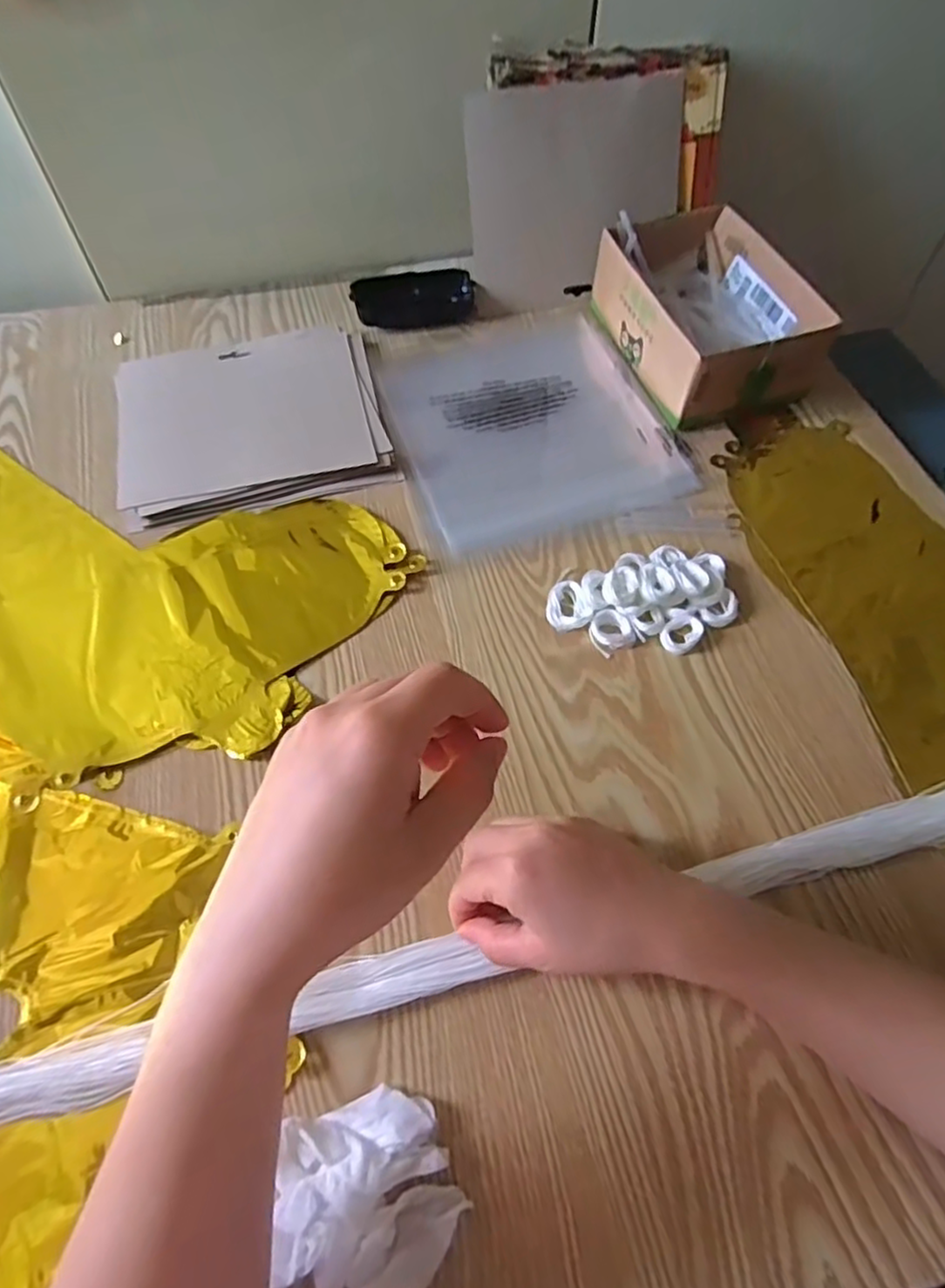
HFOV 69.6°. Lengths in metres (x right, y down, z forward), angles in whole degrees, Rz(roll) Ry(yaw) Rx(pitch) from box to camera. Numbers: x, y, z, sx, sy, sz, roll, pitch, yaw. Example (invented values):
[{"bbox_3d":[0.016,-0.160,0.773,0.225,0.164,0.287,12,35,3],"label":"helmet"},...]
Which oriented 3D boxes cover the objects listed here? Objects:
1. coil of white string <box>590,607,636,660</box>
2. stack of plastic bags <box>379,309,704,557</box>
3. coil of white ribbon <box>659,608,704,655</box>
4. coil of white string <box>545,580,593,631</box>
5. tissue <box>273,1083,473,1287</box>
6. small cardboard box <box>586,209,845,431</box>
[{"bbox_3d":[0.092,-0.009,0.450,0.028,0.009,0.029,0,59,0],"label":"coil of white string"},{"bbox_3d":[0.044,-0.191,0.566,0.216,0.009,0.242,-17,61,-11],"label":"stack of plastic bags"},{"bbox_3d":[0.139,-0.007,0.450,0.025,0.007,0.032,23,61,13],"label":"coil of white ribbon"},{"bbox_3d":[0.063,-0.026,0.462,0.029,0.006,0.038,-16,60,-10],"label":"coil of white string"},{"bbox_3d":[-0.046,0.240,0.299,0.077,0.021,0.070,-4,59,-3],"label":"tissue"},{"bbox_3d":[0.194,-0.283,0.578,0.129,0.069,0.187,-16,60,-10],"label":"small cardboard box"}]

